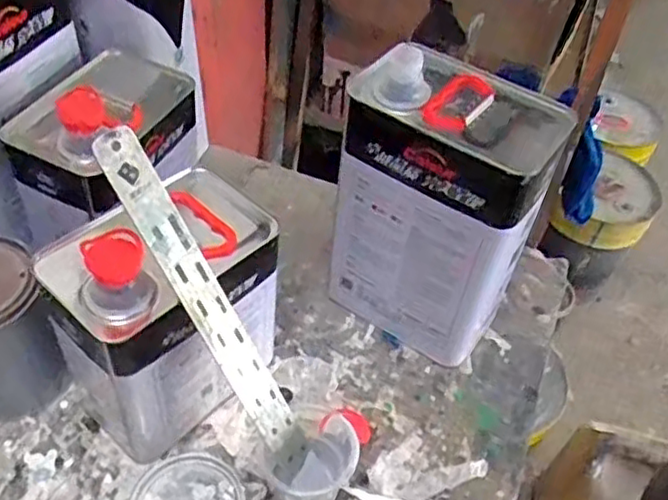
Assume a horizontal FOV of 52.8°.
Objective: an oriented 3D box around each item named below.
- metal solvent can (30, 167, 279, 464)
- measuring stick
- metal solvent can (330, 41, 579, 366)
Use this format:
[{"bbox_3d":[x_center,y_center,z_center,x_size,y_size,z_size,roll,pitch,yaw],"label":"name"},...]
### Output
[{"bbox_3d":[-0.132,0.050,0.562,0.104,0.231,0.166,31,52,21],"label":"metal solvent can"},{"bbox_3d":[-0.088,0.046,0.495,0.010,0.292,0.035,1,34,47],"label":"measuring stick"},{"bbox_3d":[0.100,-0.034,0.641,0.169,0.271,0.117,28,51,20],"label":"metal solvent can"}]

